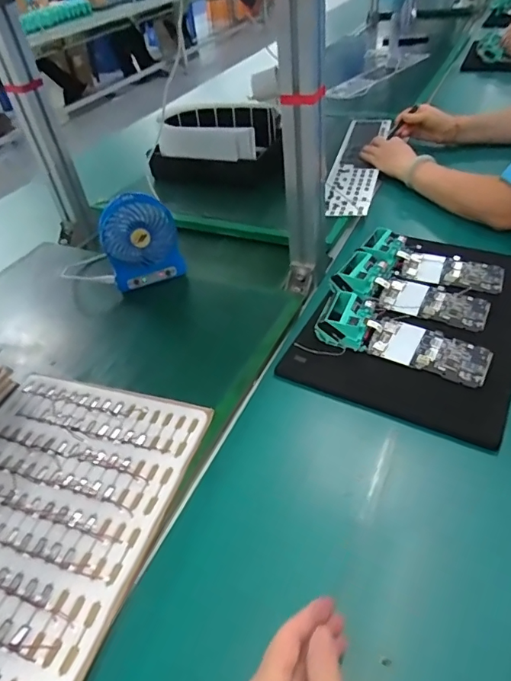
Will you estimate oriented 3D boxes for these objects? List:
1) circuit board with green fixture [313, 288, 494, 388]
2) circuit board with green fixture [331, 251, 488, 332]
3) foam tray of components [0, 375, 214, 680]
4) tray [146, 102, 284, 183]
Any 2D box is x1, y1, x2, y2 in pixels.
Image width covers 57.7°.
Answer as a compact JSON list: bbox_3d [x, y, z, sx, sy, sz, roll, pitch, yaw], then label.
[{"bbox_3d":[0.175,-0.007,0.555,0.198,0.038,0.070,14,46,26],"label":"circuit board with green fixture"},{"bbox_3d":[0.206,-0.071,0.618,0.198,0.036,0.076,13,45,26],"label":"circuit board with green fixture"},{"bbox_3d":[-0.213,0.166,0.429,0.243,0.014,0.321,11,46,16],"label":"foam tray of components"},{"bbox_3d":[-0.076,-0.404,0.958,0.268,0.117,0.144,5,42,18],"label":"tray"}]

